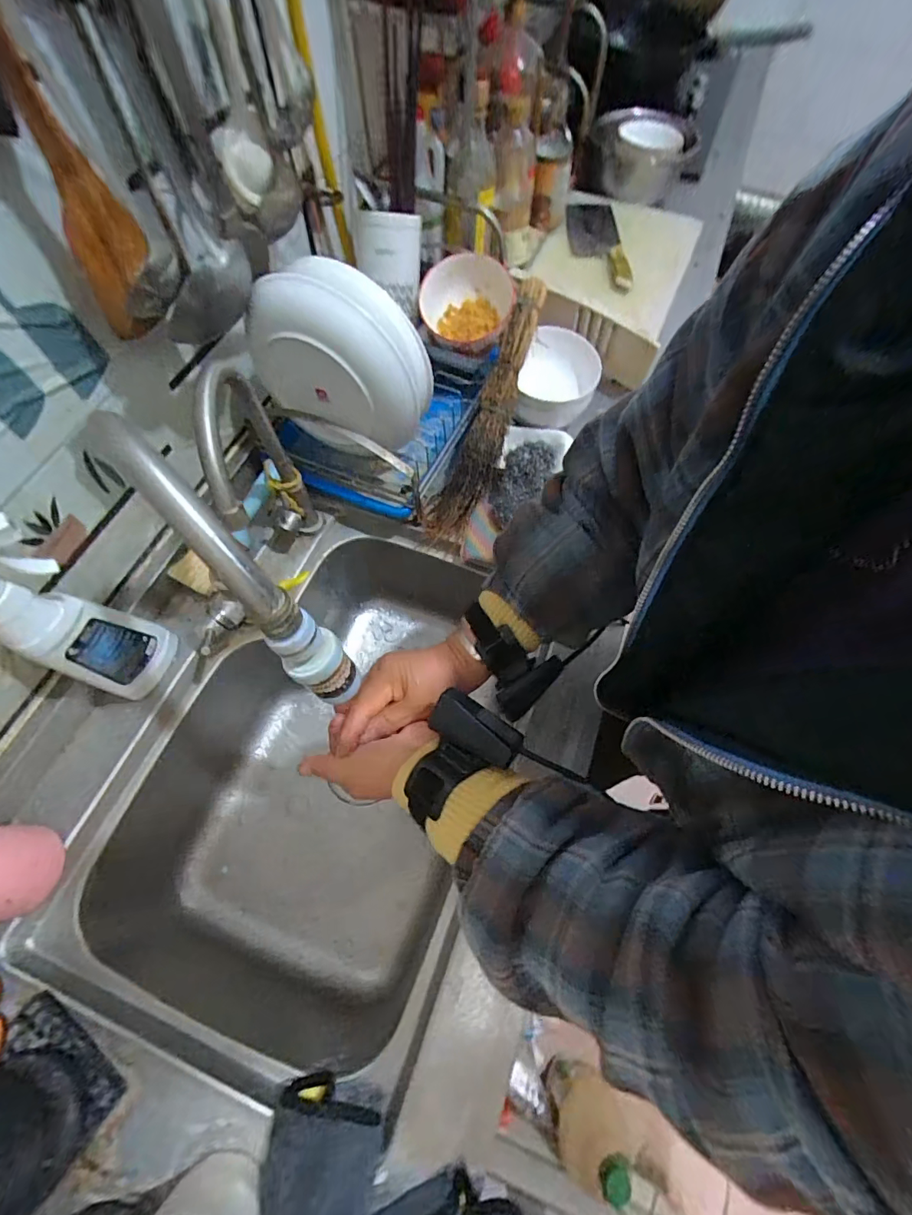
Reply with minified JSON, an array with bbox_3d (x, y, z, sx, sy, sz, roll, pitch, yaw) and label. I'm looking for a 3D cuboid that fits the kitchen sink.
[{"bbox_3d":[-0.172,0.185,0.637,0.402,0.211,0.573,21,67,8],"label":"kitchen sink"}]

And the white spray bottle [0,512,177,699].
[{"bbox_3d":[-0.355,0.015,0.439,0.051,0.245,0.083,23,67,8],"label":"white spray bottle"}]

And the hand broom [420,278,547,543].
[{"bbox_3d":[0.041,-0.256,0.642,0.075,0.040,0.342,22,97,8],"label":"hand broom"}]

